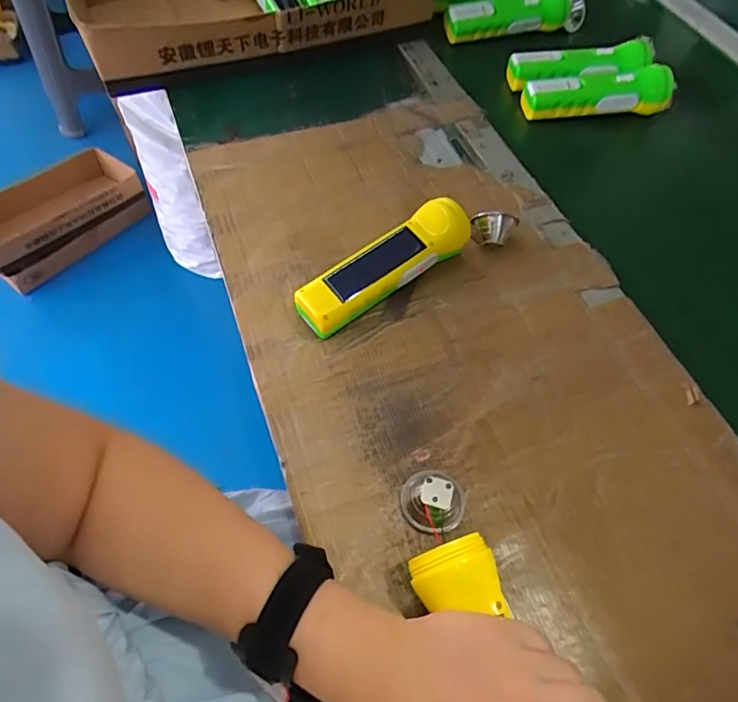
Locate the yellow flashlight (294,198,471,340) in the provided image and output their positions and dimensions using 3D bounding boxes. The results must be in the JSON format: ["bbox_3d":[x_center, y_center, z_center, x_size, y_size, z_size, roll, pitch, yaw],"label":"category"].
[{"bbox_3d":[0.016,-0.070,0.454,0.169,0.045,0.049,-33,65,-21],"label":"yellow flashlight"}]

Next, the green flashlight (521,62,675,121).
[{"bbox_3d":[0.268,-0.308,0.613,0.166,0.046,0.040,-4,58,-5],"label":"green flashlight"}]

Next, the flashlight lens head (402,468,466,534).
[{"bbox_3d":[0.045,0.100,0.359,0.042,0.026,0.042,1,58,-2],"label":"flashlight lens head"}]

